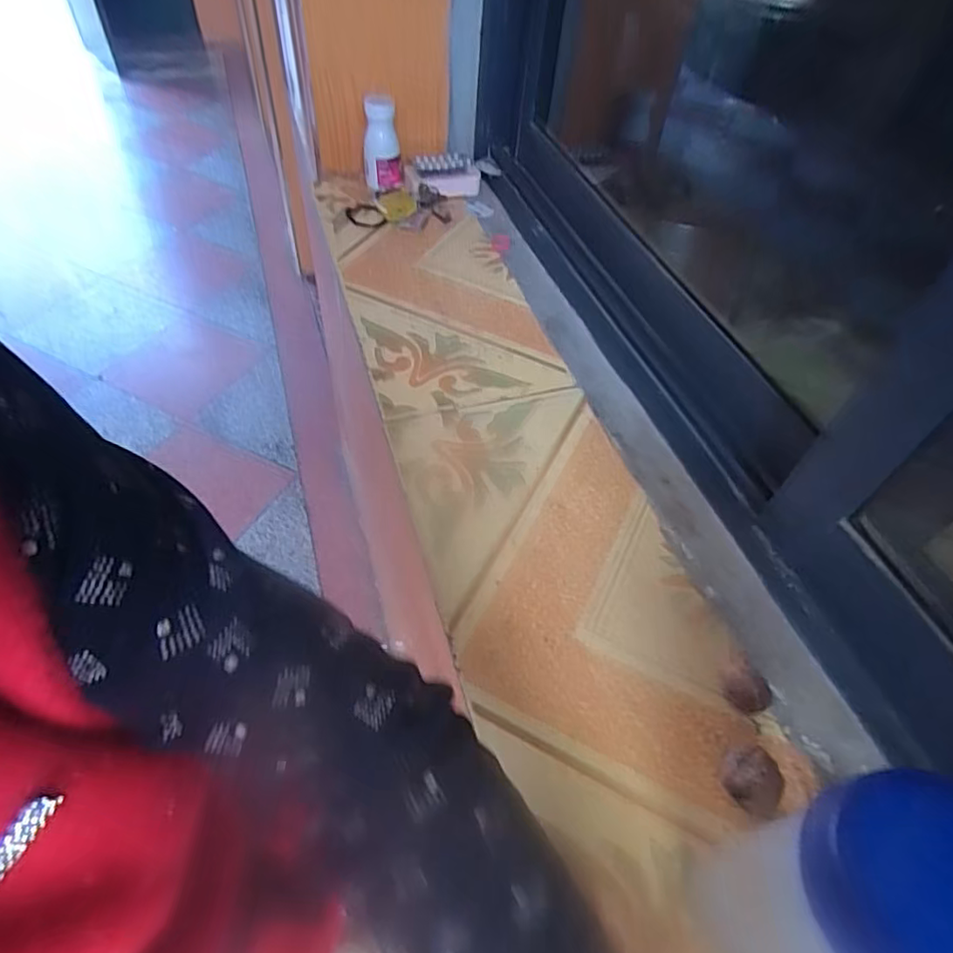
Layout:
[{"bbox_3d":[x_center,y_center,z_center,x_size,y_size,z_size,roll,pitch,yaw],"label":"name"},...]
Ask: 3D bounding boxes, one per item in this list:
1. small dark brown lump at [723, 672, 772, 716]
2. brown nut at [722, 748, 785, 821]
[{"bbox_3d":[0.183,0.150,0.405,0.025,0.026,0.026,1,52,-2],"label":"small dark brown lump"},{"bbox_3d":[0.169,0.190,0.369,0.033,0.032,0.032,1,52,-2],"label":"brown nut"}]

